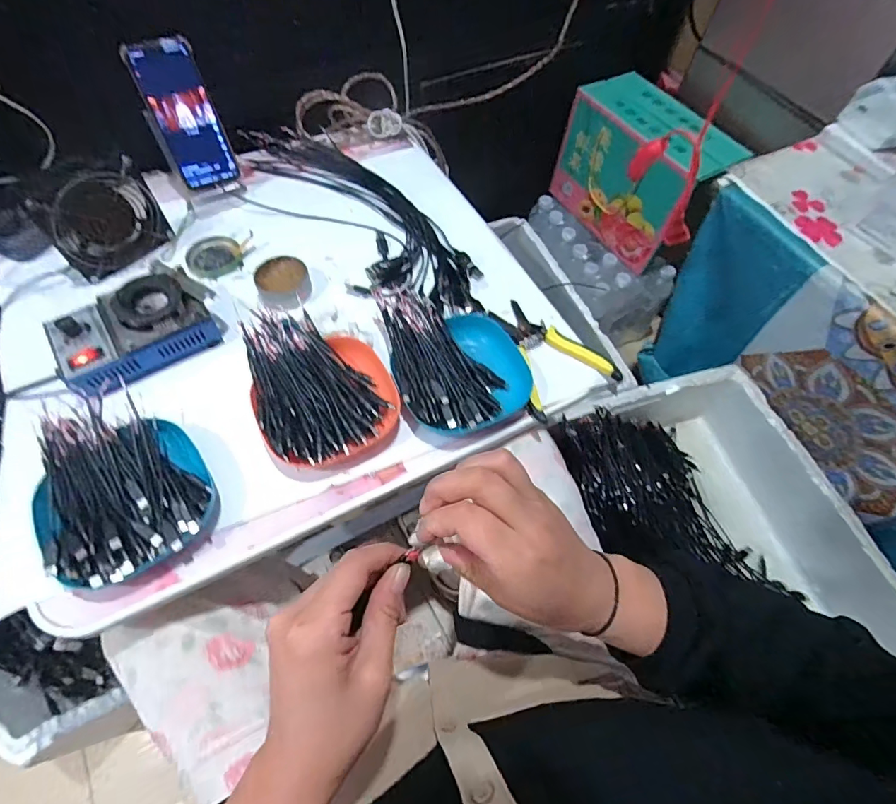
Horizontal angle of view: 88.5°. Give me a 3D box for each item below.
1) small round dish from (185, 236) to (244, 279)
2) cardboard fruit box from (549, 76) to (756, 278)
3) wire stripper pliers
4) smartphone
[{"bbox_3d":[-0.304,-0.188,0.599,0.064,0.017,0.062,1,62,-3],"label":"small round dish"},{"bbox_3d":[0.401,-0.492,0.988,0.157,0.243,0.328,-27,67,-17],"label":"cardboard fruit box"},{"bbox_3d":[0.110,-0.063,0.541,0.116,0.021,0.155,-25,66,-16],"label":"wire stripper pliers"},{"bbox_3d":[-0.346,-0.377,0.608,0.074,0.166,0.007,-24,29,-15],"label":"smartphone"}]

